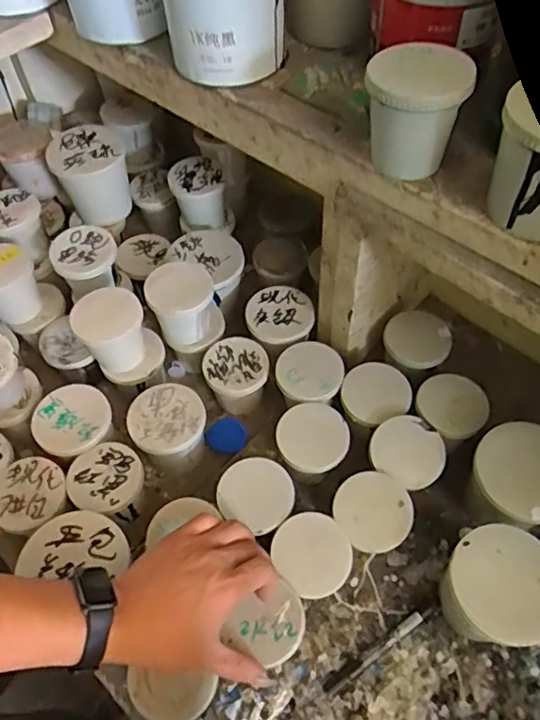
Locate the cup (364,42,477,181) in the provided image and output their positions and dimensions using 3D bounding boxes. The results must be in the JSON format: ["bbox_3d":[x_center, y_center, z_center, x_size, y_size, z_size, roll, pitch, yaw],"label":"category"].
[{"bbox_3d":[0.104,-0.180,0.423,0.067,0.074,0.066,-1,56,2],"label":"cup"}]

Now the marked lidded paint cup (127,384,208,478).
[{"bbox_3d":[-0.105,0.079,0.628,0.074,0.082,0.078,-1,56,2],"label":"marked lidded paint cup"}]

